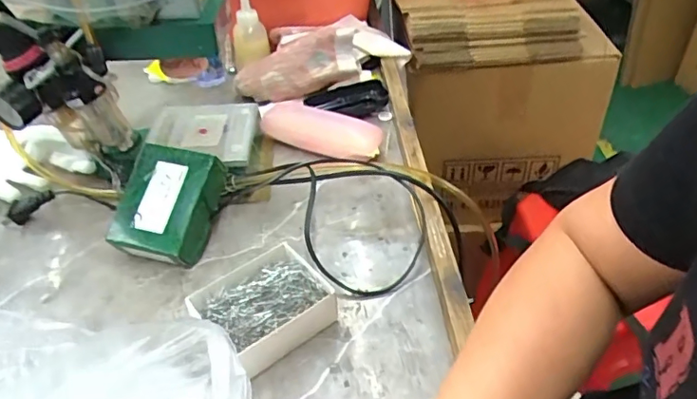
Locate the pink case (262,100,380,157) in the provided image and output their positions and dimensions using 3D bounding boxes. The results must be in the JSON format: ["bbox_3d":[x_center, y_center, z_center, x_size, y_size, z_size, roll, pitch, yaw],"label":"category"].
[{"bbox_3d":[-0.034,-0.085,0.658,0.152,0.038,0.058,11,42,16],"label":"pink case"}]

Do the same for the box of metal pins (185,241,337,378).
[{"bbox_3d":[-0.070,0.091,0.454,0.099,0.046,0.078,-28,47,-27],"label":"box of metal pins"}]

